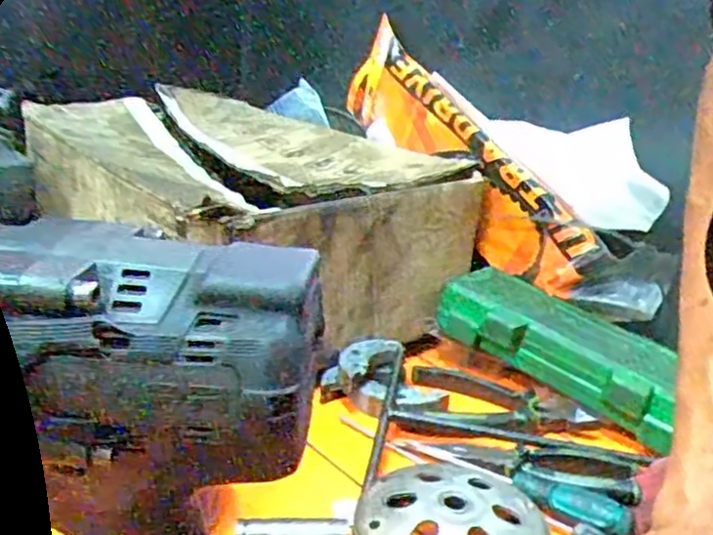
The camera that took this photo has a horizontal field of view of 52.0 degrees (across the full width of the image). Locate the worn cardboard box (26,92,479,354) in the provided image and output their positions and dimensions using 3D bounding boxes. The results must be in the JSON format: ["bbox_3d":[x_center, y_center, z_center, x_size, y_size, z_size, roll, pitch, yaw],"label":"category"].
[{"bbox_3d":[-0.148,-0.083,0.895,0.369,0.160,0.531,-12,24,-37],"label":"worn cardboard box"}]

